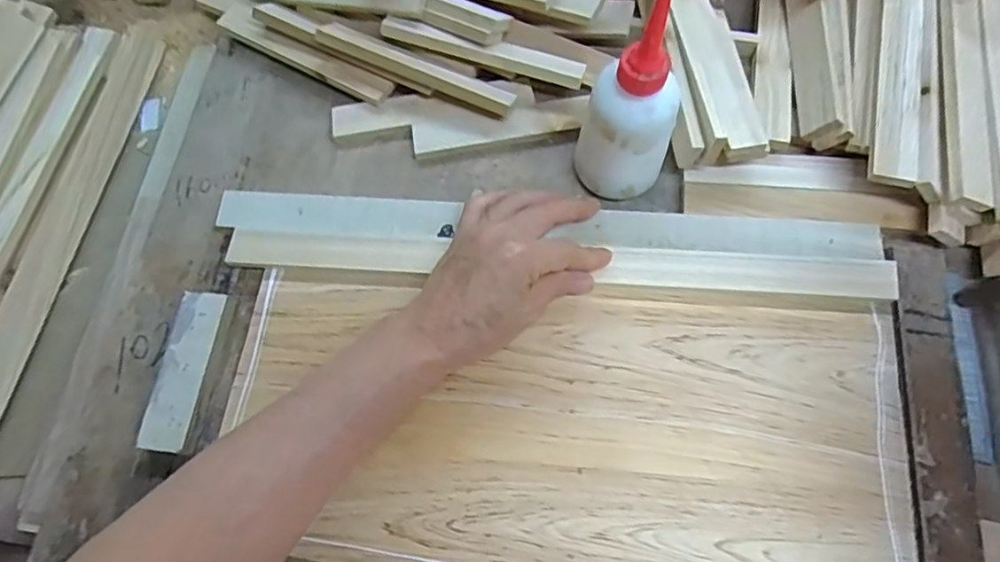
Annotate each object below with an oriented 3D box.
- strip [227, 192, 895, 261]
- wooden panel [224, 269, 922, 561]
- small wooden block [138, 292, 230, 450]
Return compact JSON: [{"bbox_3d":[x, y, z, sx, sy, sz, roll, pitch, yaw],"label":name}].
[{"bbox_3d":[0.030,-0.039,0.427,0.452,0.011,0.030,4,69,3],"label":"strip"},{"bbox_3d":[0.039,0.105,0.382,0.416,0.015,0.200,4,69,4],"label":"wooden panel"},{"bbox_3d":[-0.208,0.059,0.403,0.028,0.015,0.103,7,71,5],"label":"small wooden block"}]

